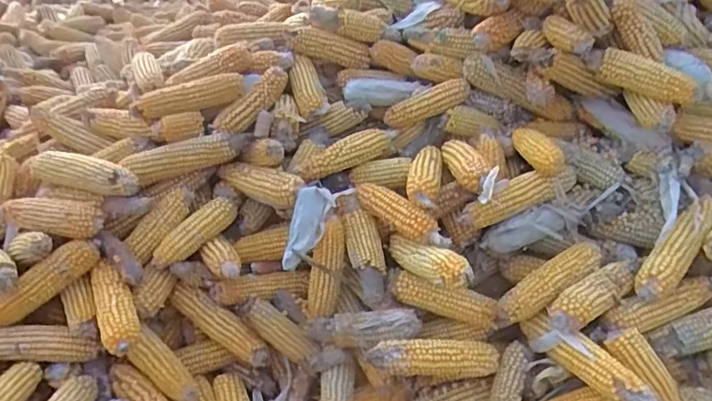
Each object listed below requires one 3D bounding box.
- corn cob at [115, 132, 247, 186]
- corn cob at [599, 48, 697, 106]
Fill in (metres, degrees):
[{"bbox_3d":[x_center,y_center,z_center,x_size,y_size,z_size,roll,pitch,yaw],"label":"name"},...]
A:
[{"bbox_3d":[-0.260,-0.066,0.852,0.180,0.047,0.041,-15,33,-2],"label":"corn cob"},{"bbox_3d":[0.386,-0.168,0.742,0.124,0.046,0.045,23,38,30],"label":"corn cob"}]

